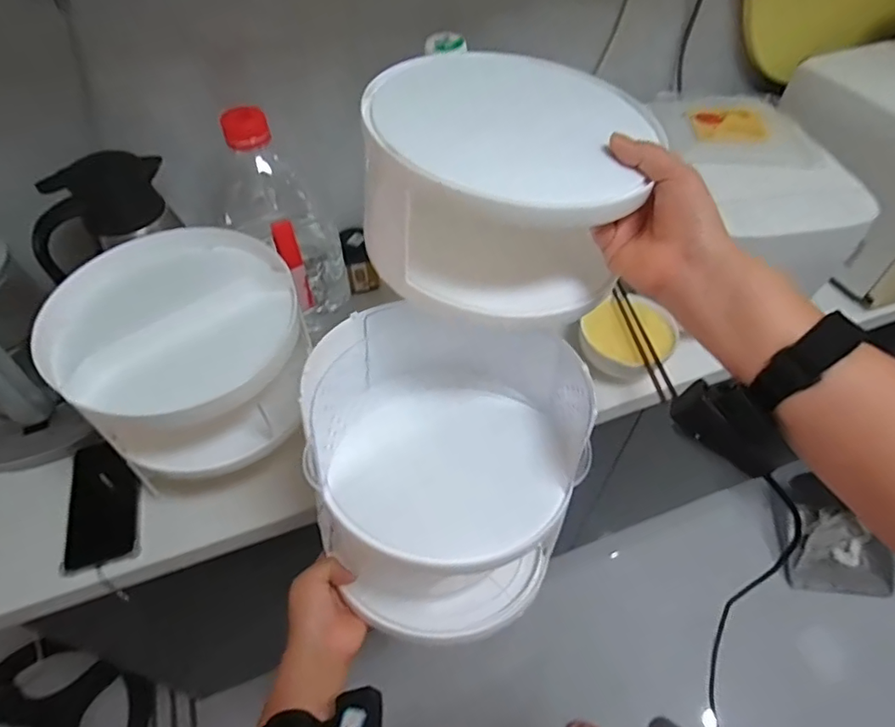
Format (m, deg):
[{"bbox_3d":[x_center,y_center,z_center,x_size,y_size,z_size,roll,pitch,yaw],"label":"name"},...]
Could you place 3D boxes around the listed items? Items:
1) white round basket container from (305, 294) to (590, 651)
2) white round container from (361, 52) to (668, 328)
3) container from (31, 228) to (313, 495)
[{"bbox_3d":[0.002,0.098,0.527,0.228,0.221,0.249,0,50,0],"label":"white round basket container"},{"bbox_3d":[0.051,-0.153,0.460,0.206,0.121,0.203,0,50,0],"label":"white round container"},{"bbox_3d":[-0.276,-0.011,0.587,0.230,0.132,0.209,-12,51,-9],"label":"container"}]

